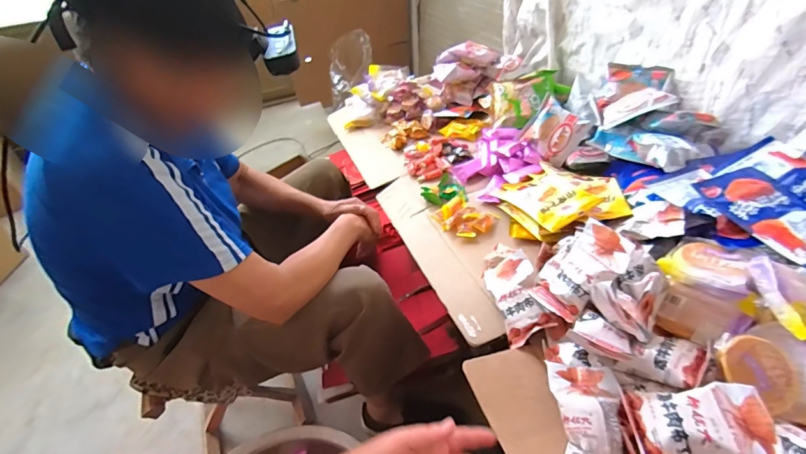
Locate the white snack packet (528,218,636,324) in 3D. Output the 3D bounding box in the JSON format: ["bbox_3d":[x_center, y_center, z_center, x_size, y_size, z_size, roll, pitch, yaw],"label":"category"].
[{"bbox_3d":[0.242,0.057,0.561,0.134,0.028,0.094,-50,36,12],"label":"white snack packet"}]

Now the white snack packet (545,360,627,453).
[{"bbox_3d":[0.209,0.218,0.452,0.074,0.030,0.138,2,41,10],"label":"white snack packet"}]

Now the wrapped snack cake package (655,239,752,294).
[{"bbox_3d":[0.399,0.042,0.521,0.091,0.024,0.093,29,51,34],"label":"wrapped snack cake package"}]

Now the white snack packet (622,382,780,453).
[{"bbox_3d":[0.300,0.200,0.405,0.127,0.034,0.071,1,41,9],"label":"white snack packet"}]

